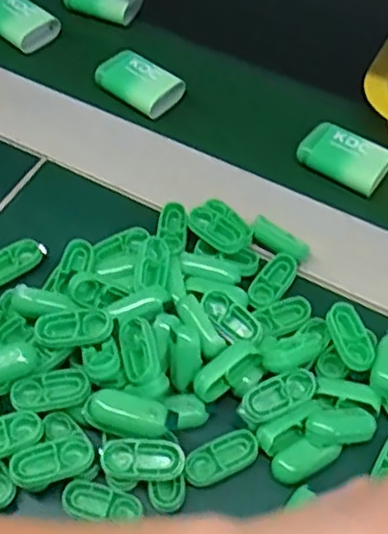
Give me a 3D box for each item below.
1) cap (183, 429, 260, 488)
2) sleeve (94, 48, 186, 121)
[{"bbox_3d":[0.012,0.083,0.301,0.034,0.009,0.016,-20,62,-22],"label":"cap"},{"bbox_3d":[-0.036,-0.117,0.444,0.038,0.021,0.049,-36,69,-28],"label":"sleeve"}]

